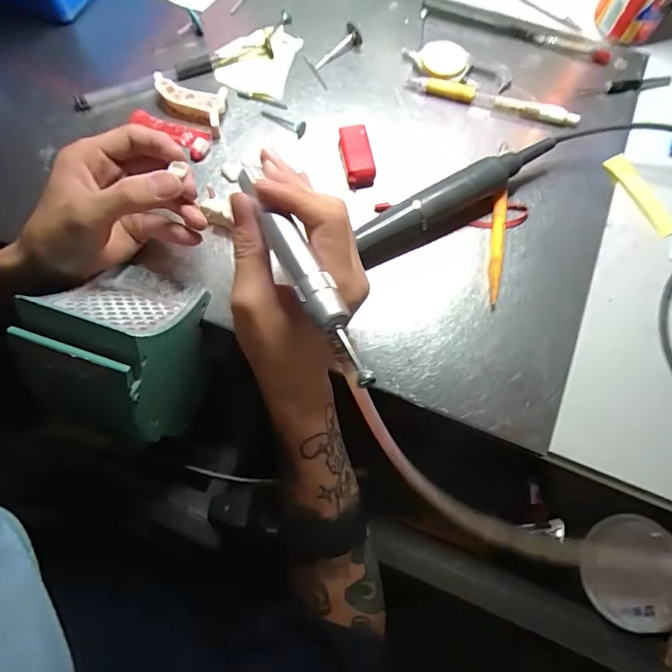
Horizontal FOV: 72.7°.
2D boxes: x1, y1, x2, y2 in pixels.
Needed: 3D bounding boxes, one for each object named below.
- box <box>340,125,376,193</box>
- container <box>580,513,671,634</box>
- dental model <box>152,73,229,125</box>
[{"bbox_3d":[0.016,-0.137,0.351,0.021,0.020,0.045,-9,74,-3],"label":"box"},{"bbox_3d":[0.239,0.190,0.358,0.091,0.023,0.076,43,77,12],"label":"container"},{"bbox_3d":[-0.112,-0.188,0.358,0.061,0.016,0.030,27,75,7],"label":"dental model"}]

